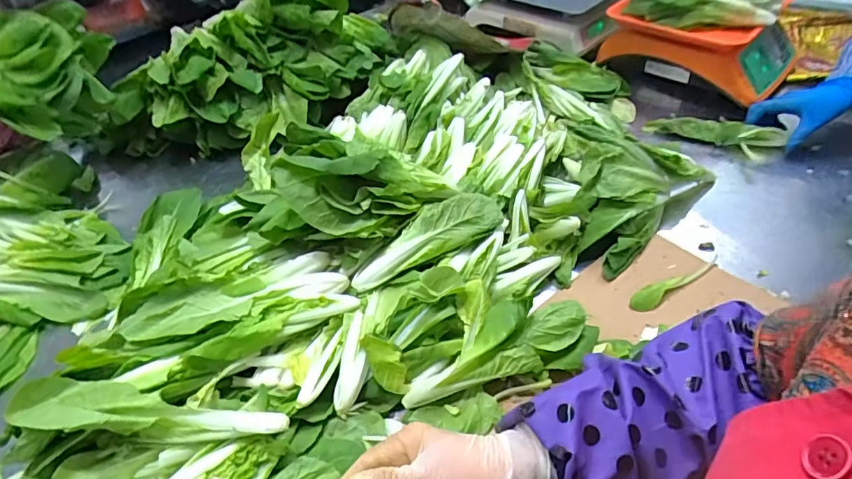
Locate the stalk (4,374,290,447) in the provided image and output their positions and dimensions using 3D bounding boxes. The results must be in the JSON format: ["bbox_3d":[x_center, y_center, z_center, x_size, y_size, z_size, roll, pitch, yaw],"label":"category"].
[{"bbox_3d":[-0.212,0.139,0.394,0.199,0.042,0.051,9,45,-4],"label":"stalk"}]

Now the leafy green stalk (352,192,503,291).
[{"bbox_3d":[0.005,-0.004,0.570,0.196,0.032,0.055,-31,51,-24],"label":"leafy green stalk"}]

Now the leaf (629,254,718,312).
[{"bbox_3d":[0.294,0.048,0.591,0.141,0.009,0.024,-26,49,-20],"label":"leaf"}]

